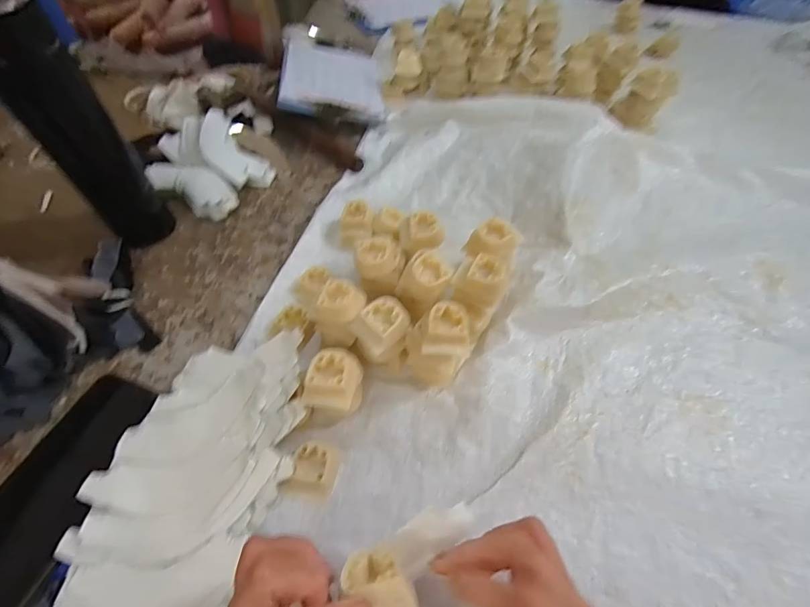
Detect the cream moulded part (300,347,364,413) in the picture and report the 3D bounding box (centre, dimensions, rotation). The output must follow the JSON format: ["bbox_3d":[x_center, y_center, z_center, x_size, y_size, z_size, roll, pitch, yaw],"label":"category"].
[{"bbox_3d":[-0.053,0.058,0.293,0.042,0.018,0.042,12,58,6],"label":"cream moulded part"}]

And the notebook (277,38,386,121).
[{"bbox_3d":[-0.114,-0.357,0.600,0.148,0.014,0.245,1,52,-14],"label":"notebook"}]

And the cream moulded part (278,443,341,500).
[{"bbox_3d":[-0.072,0.130,0.300,0.038,0.014,0.037,8,58,4],"label":"cream moulded part"}]

